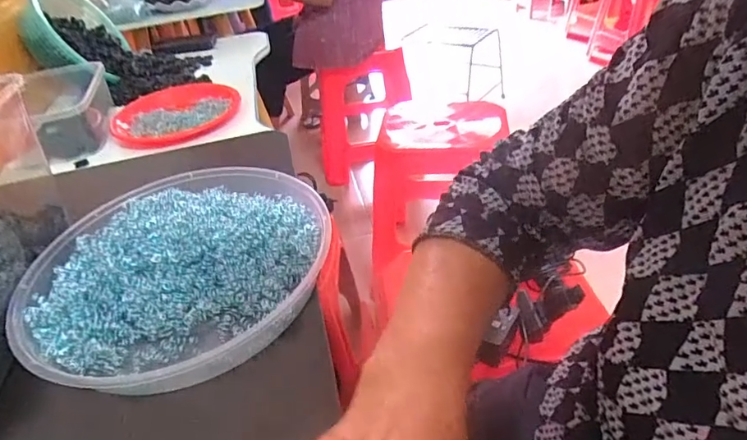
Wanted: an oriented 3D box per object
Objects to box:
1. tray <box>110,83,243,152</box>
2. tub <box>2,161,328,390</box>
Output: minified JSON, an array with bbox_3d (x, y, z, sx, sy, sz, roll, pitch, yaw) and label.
[{"bbox_3d":[-0.371,-0.202,0.899,0.226,0.035,0.209,-15,38,-12],"label":"tray"},{"bbox_3d":[-0.151,0.035,0.382,0.227,0.058,0.221,-4,37,3],"label":"tub"}]

